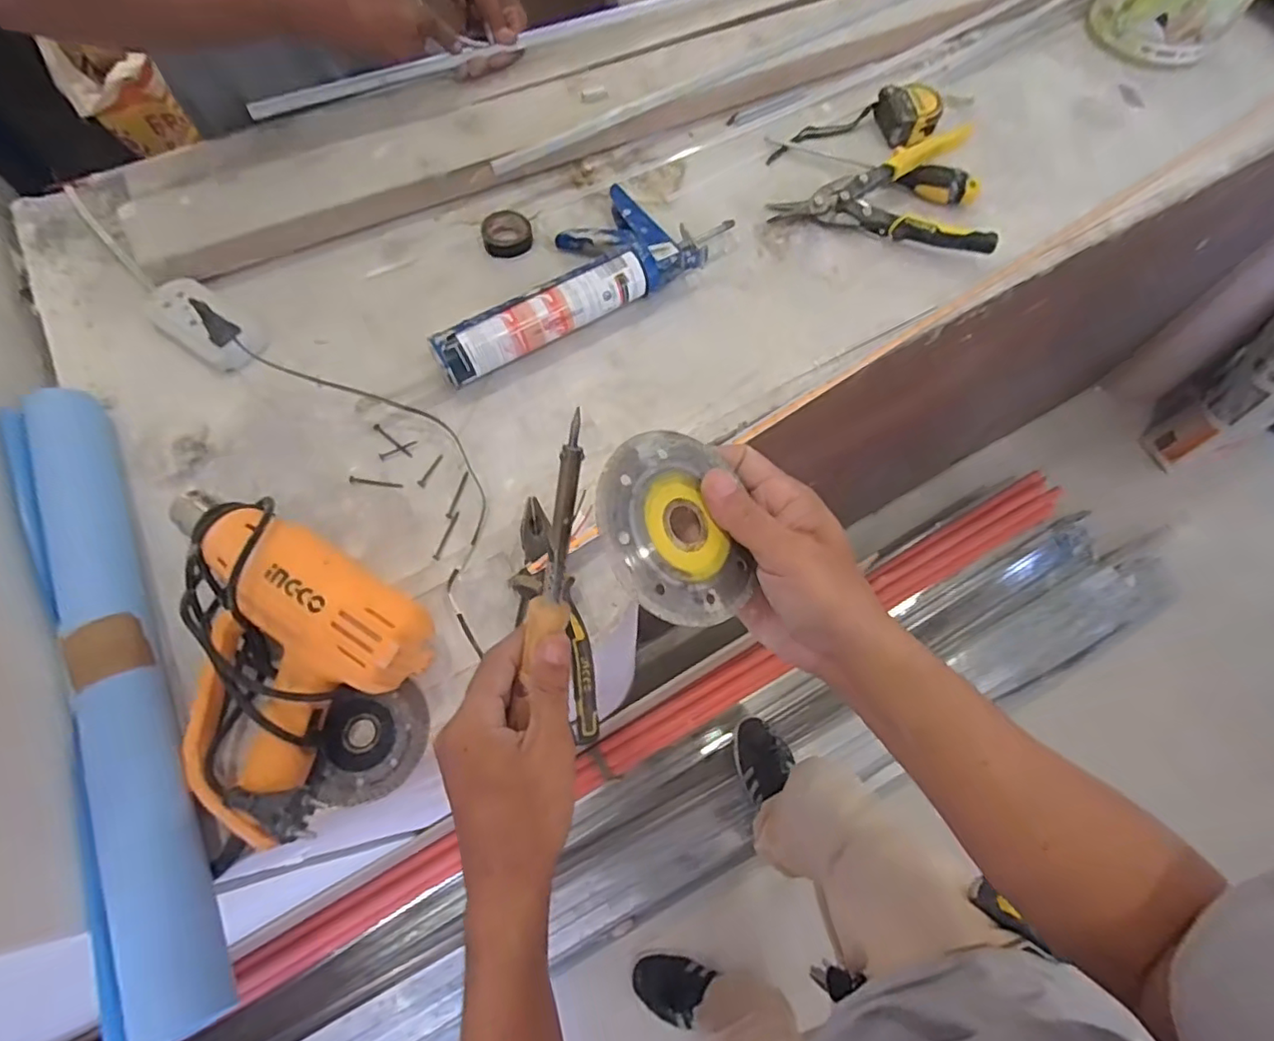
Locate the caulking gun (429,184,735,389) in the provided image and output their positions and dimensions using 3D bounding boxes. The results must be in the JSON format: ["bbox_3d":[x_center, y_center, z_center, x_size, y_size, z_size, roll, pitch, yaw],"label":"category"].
[{"bbox_3d":[-0.063,-0.255,0.619,0.340,0.053,0.137,-36,72,-15],"label":"caulking gun"}]

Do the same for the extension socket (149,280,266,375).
[{"bbox_3d":[-0.434,-0.198,0.603,0.123,0.026,0.059,32,70,12],"label":"extension socket"}]

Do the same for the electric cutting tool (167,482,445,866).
[{"bbox_3d":[-0.254,0.094,0.460,0.183,0.069,0.268,-11,67,-5],"label":"electric cutting tool"}]

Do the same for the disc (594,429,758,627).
[{"bbox_3d":[0.018,0.002,0.295,0.081,0.004,0.096,-2,75,-34],"label":"disc"}]

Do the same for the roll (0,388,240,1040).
[{"bbox_3d":[-0.400,0.102,0.460,0.060,0.054,0.525,-27,70,-11],"label":"roll"}]

